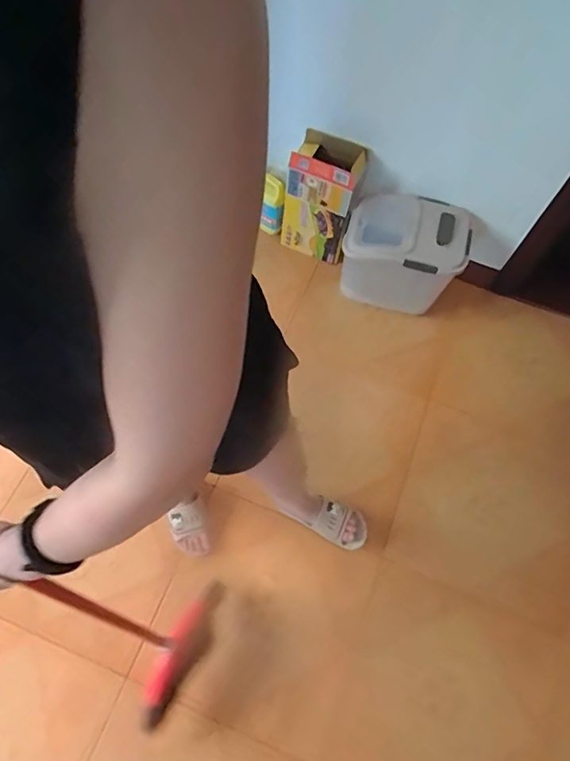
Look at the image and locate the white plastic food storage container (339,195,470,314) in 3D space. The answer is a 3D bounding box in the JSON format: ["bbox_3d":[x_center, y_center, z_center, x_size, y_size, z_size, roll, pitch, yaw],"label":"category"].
[{"bbox_3d":[0.343,-0.361,1.476,0.346,0.312,0.240,26,67,9],"label":"white plastic food storage container"}]

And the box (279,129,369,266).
[{"bbox_3d":[0.106,-0.547,1.487,0.224,0.322,0.165,20,67,6],"label":"box"}]

